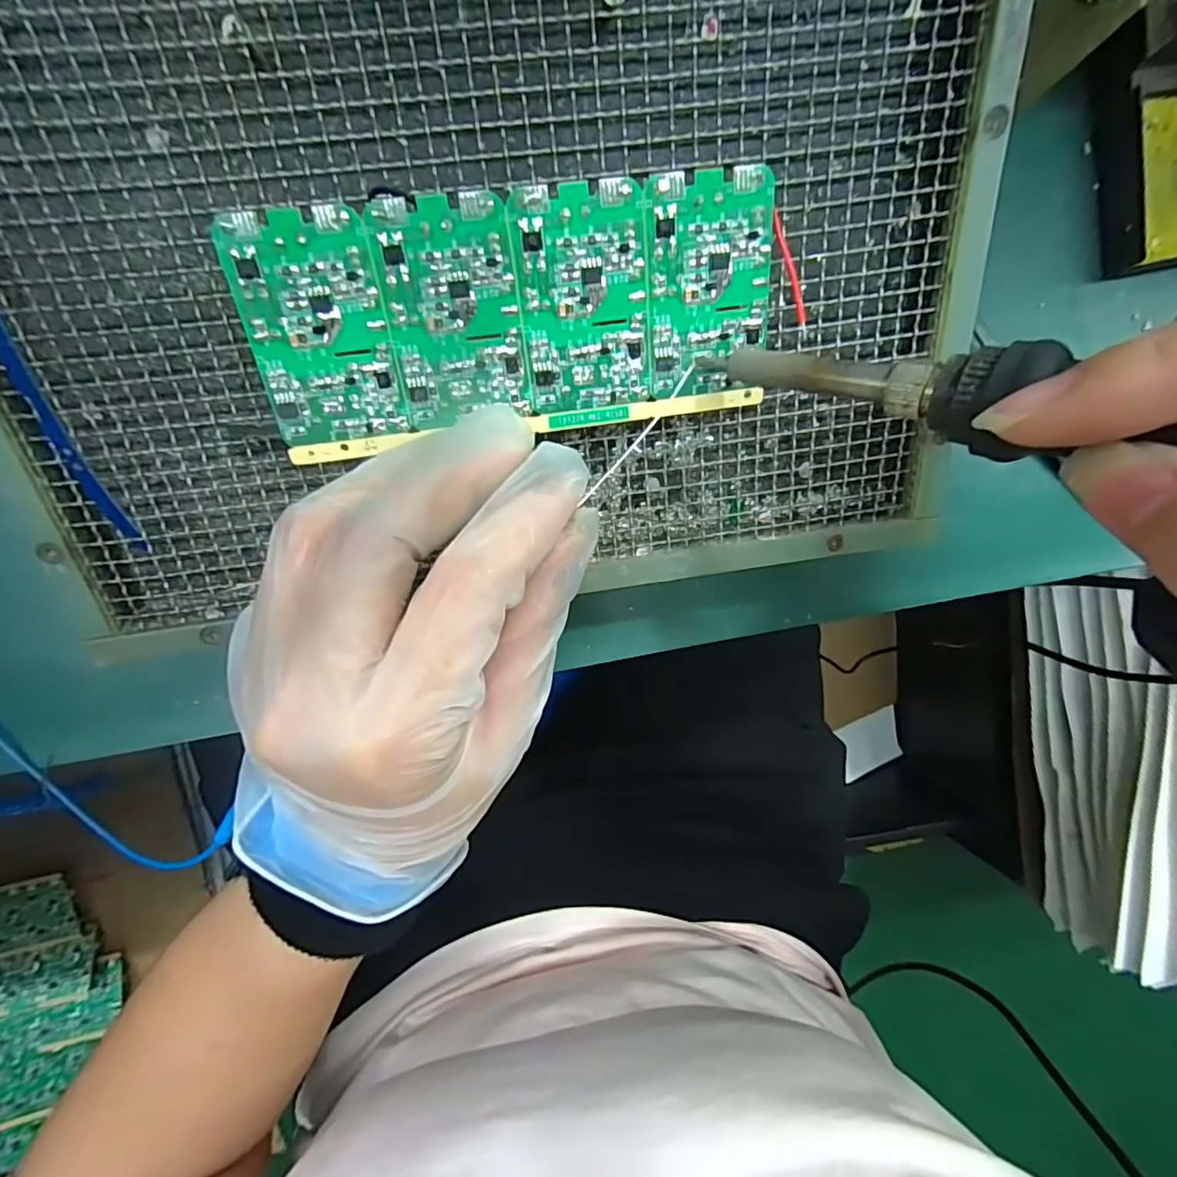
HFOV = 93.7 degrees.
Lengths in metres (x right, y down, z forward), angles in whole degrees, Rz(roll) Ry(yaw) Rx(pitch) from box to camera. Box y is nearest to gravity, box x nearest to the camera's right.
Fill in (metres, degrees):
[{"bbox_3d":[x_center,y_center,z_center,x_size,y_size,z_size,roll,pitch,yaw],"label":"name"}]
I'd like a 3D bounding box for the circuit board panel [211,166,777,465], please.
[{"bbox_3d":[-0.018,-0.072,0.148,0.135,0.004,0.058,-9,119,-6],"label":"circuit board panel"}]

